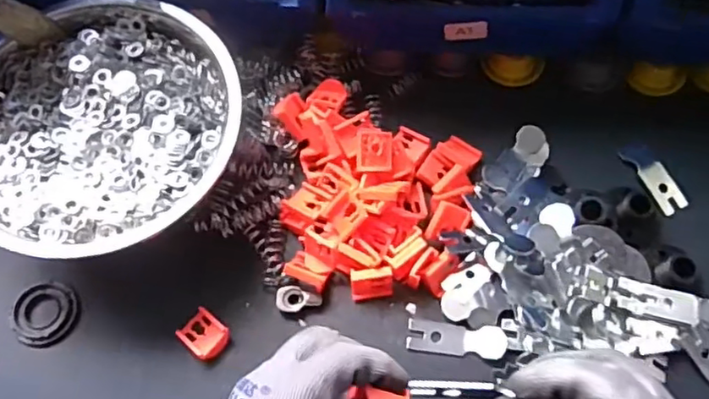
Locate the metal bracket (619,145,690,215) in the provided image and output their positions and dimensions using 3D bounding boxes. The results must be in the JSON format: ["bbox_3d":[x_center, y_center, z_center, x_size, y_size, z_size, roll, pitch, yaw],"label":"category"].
[{"bbox_3d":[0.221,-0.017,0.441,0.024,0.005,0.058,-24,71,-9],"label":"metal bracket"}]

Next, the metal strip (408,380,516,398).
[{"bbox_3d":[0.048,0.087,0.273,0.045,0.008,0.007,-5,68,18],"label":"metal strip"}]

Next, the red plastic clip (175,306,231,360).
[{"bbox_3d":[-0.099,0.089,0.395,0.031,0.008,0.025,38,73,13],"label":"red plastic clip"}]

